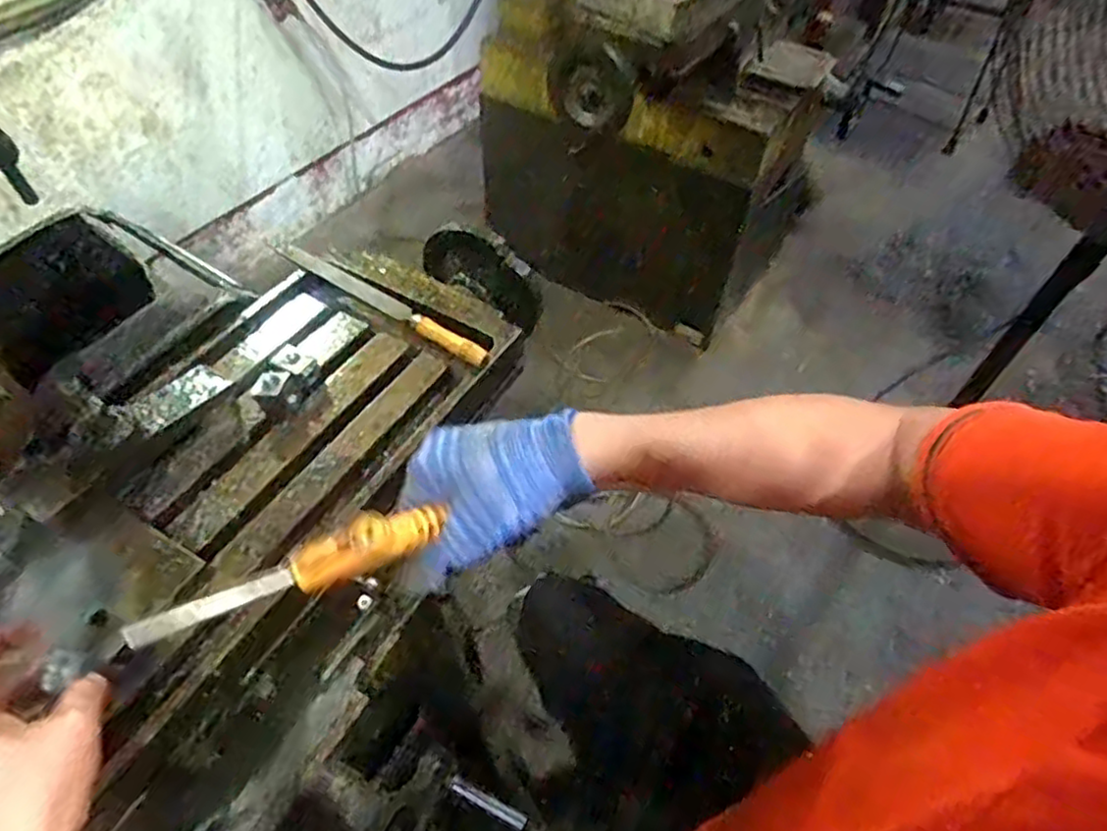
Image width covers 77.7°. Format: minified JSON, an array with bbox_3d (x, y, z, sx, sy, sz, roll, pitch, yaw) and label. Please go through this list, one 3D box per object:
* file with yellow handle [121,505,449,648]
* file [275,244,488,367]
[{"bbox_3d":[-0.130,0.078,0.343,0.151,0.026,0.021,-20,55,-11],"label":"file with yellow handle"},{"bbox_3d":[-0.173,-0.115,0.666,0.266,0.022,0.020,31,56,20],"label":"file"}]

